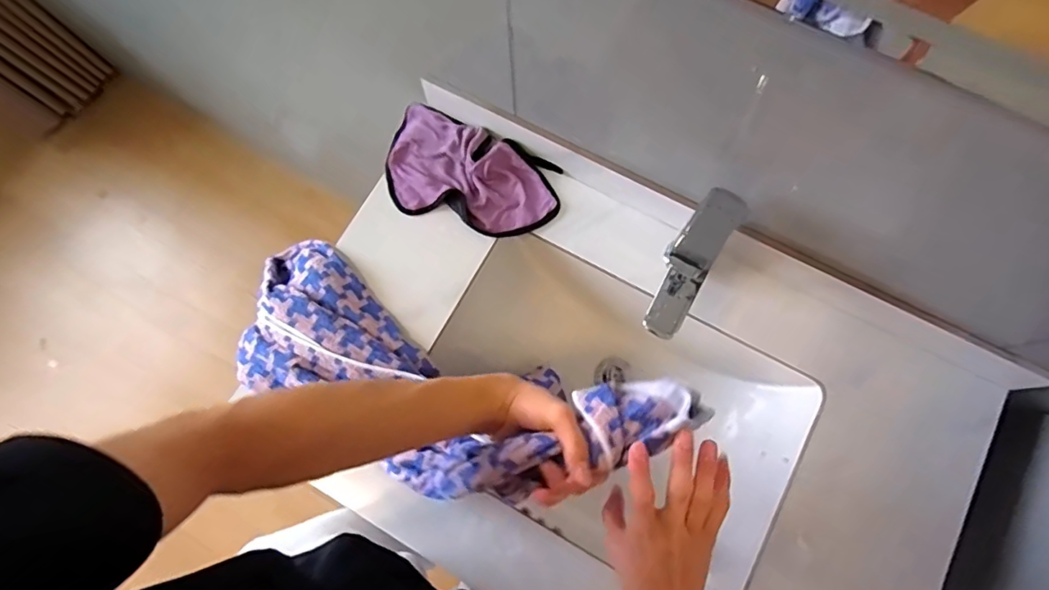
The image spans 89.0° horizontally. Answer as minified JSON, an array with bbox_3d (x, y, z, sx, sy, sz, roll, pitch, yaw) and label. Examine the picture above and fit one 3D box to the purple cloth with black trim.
[{"bbox_3d":[-0.077,-0.154,0.701,0.237,0.032,0.136,27,78,8],"label":"purple cloth with black trim"}]

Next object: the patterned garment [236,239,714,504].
[{"bbox_3d":[-0.122,0.090,0.567,0.562,0.095,0.193,18,75,30],"label":"patterned garment"}]

